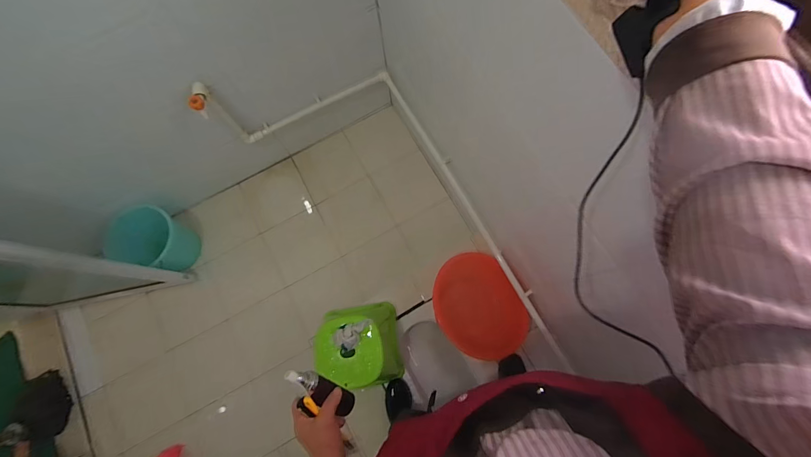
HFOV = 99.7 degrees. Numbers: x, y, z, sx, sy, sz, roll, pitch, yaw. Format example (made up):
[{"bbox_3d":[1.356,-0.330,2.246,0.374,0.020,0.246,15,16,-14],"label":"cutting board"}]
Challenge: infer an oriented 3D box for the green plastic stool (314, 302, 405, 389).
[{"bbox_3d":[-0.153,0.425,1.219,0.267,0.309,0.290,-9,76,-4],"label":"green plastic stool"}]

